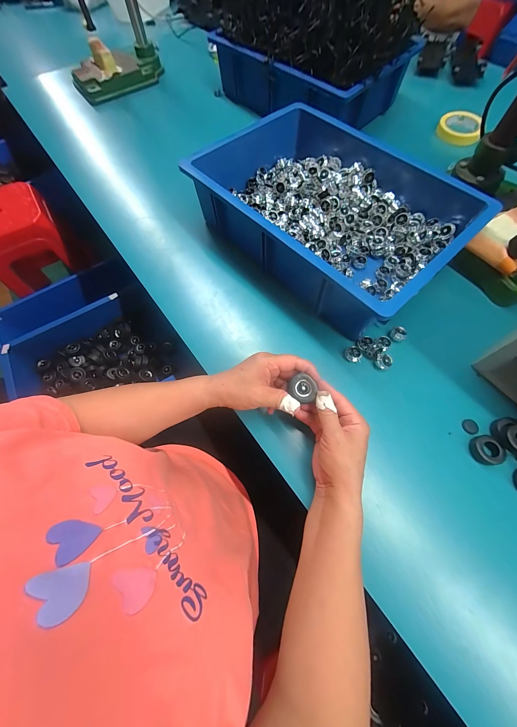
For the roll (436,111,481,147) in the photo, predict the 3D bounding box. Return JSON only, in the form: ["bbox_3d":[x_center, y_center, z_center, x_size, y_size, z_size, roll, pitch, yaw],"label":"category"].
[{"bbox_3d":[0.525,-0.616,0.672,0.104,0.020,0.119,27,72,14],"label":"roll"}]

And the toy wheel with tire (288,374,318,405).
[{"bbox_3d":[0.056,0.032,0.329,0.036,0.010,0.031,24,71,12],"label":"toy wheel with tire"}]

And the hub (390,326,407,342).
[{"bbox_3d":[0.230,-0.047,0.425,0.020,0.022,0.023,-43,72,-14],"label":"hub"}]

